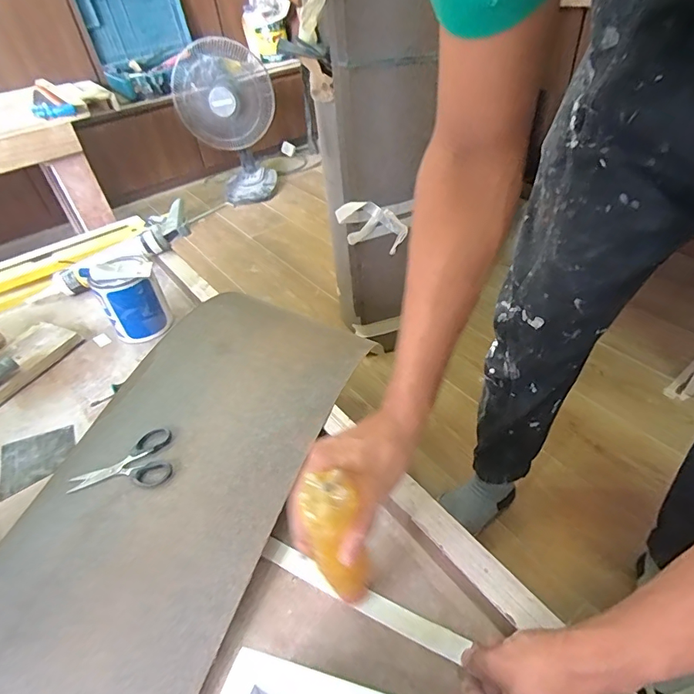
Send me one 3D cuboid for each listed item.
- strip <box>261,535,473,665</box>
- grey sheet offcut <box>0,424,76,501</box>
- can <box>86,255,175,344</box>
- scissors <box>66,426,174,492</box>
[{"bbox_3d":[0.008,0.250,0.450,0.219,0.011,0.023,17,50,22],"label":"strip"},{"bbox_3d":[-0.423,0.152,0.607,0.092,0.012,0.084,-25,46,-20],"label":"grey sheet offcut"},{"bbox_3d":[-0.368,-0.088,0.755,0.095,0.130,0.094,-3,43,3],"label":"can"},{"bbox_3d":[-0.271,0.143,0.534,0.117,0.011,0.073,-14,43,-9],"label":"scissors"}]

